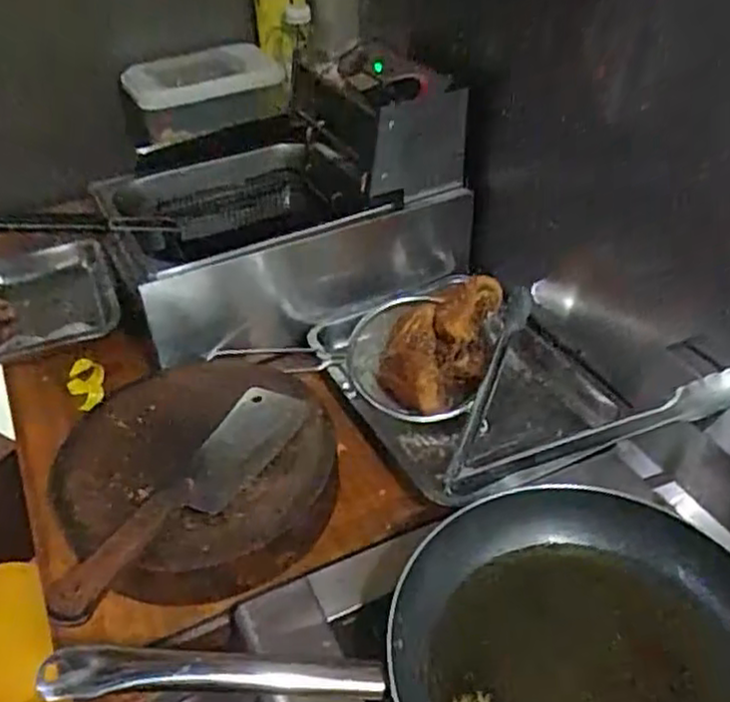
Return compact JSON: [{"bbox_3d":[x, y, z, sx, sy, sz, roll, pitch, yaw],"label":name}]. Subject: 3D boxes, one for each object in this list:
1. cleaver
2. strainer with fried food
[{"bbox_3d":[-0.161,0.122,0.695,0.085,0.047,0.313,17,43,22],"label":"cleaver"},{"bbox_3d":[-0.009,-0.004,0.896,0.328,0.115,0.176,7,40,10],"label":"strainer with fried food"}]

